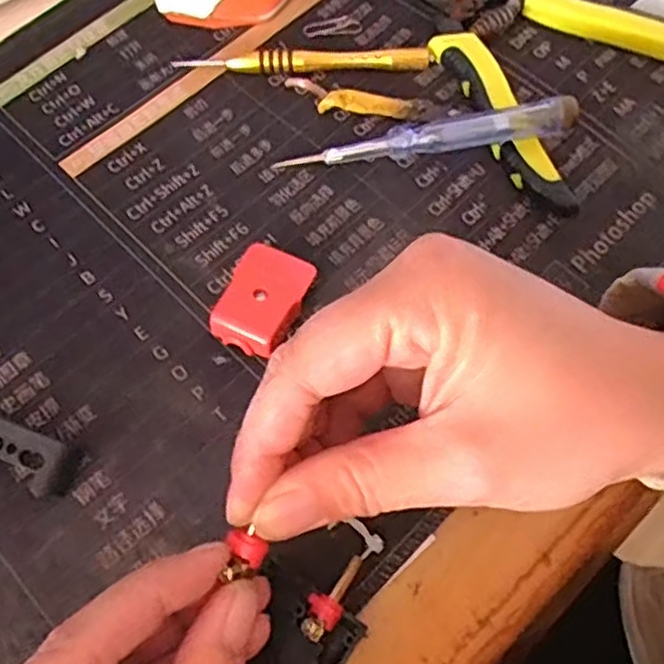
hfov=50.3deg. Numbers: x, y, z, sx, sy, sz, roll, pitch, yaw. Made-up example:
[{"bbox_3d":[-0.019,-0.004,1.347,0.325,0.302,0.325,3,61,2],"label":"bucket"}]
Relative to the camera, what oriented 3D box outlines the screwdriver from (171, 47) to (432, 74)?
[{"bbox_3d":[-0.014,-0.123,0.321,0.114,0.010,0.010,3,66,3],"label":"screwdriver"}]

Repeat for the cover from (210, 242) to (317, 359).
[{"bbox_3d":[-0.026,-0.012,0.272,0.029,0.011,0.043,20,68,10],"label":"cover"}]

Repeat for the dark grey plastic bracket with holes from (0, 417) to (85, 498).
[{"bbox_3d":[-0.108,0.044,0.249,0.038,0.013,0.019,17,67,9],"label":"dark grey plastic bracket with holes"}]

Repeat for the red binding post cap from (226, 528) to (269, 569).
[{"bbox_3d":[-0.023,0.059,0.194,0.012,0.004,0.008,35,71,16],"label":"red binding post cap"}]

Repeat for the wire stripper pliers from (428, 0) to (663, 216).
[{"bbox_3d":[0.089,-0.129,0.319,0.113,0.014,0.142,-37,70,-14],"label":"wire stripper pliers"}]

